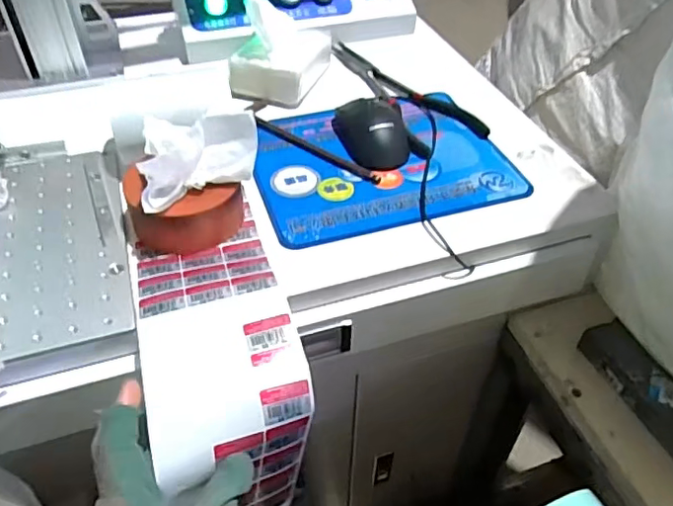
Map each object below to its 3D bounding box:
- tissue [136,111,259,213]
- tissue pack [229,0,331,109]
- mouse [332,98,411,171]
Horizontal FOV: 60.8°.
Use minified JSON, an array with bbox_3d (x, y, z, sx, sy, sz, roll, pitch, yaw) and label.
[{"bbox_3d":[-0.115,-0.083,0.480,0.093,0.051,0.083,-4,45,-5],"label":"tissue"},{"bbox_3d":[-0.065,-0.253,0.686,0.084,0.099,0.133,14,46,13],"label":"tissue pack"},{"bbox_3d":[0.042,-0.133,0.612,0.076,0.037,0.092,-10,46,-11],"label":"mouse"}]

